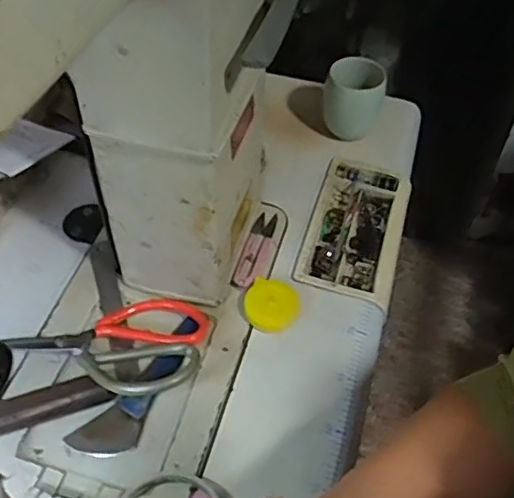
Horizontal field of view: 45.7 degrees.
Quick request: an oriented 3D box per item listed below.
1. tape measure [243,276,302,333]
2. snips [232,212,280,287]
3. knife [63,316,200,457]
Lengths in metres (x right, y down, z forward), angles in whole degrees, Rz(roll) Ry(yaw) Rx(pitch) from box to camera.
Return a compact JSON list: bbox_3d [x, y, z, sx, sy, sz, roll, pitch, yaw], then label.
[{"bbox_3d":[0.014,0.051,0.563,0.051,0.011,0.050,11,49,9],"label":"tape measure"},{"bbox_3d":[0.003,-0.003,0.610,0.028,0.017,0.102,10,49,9],"label":"snips"},{"bbox_3d":[-0.090,0.115,0.511,0.044,0.013,0.145,29,54,23],"label":"knife"}]

